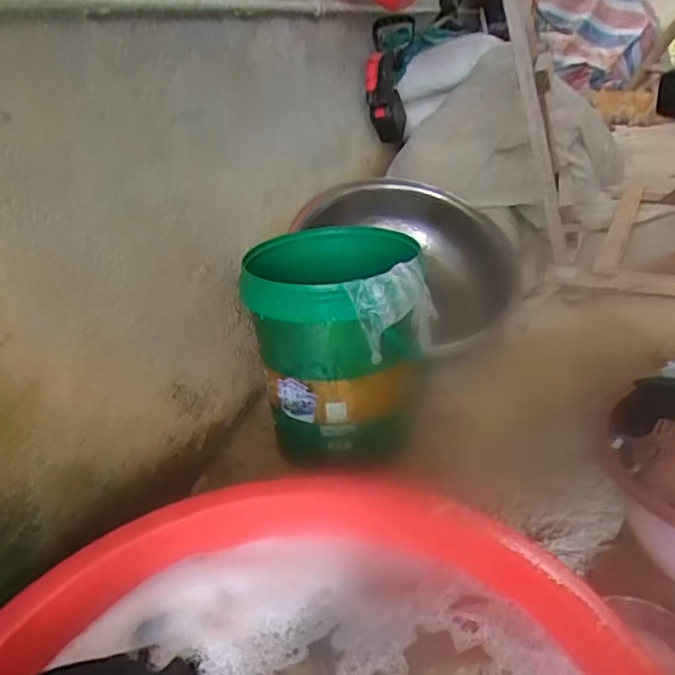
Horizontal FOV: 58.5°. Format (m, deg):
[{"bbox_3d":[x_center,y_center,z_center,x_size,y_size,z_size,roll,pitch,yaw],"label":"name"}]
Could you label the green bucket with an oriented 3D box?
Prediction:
[{"bbox_3d":[0.011,0.030,1.047,0.270,0.371,0.262,-6,26,3],"label":"green bucket"}]

